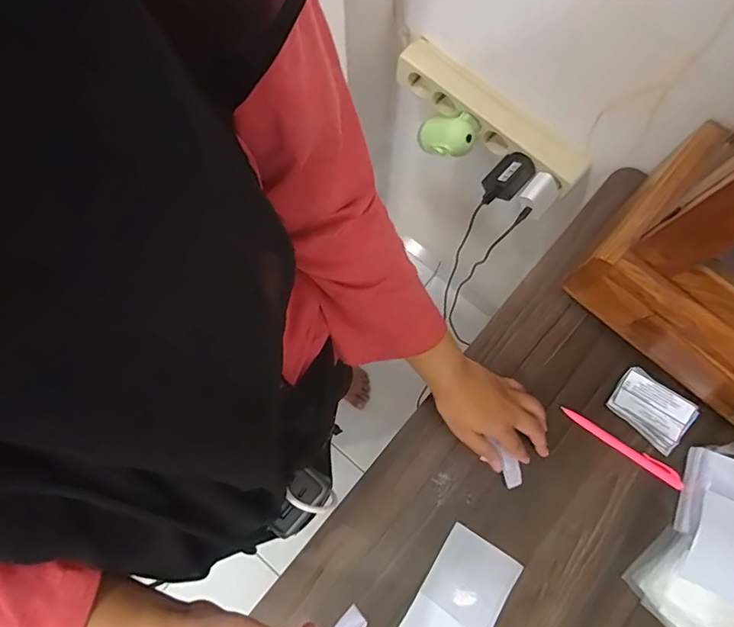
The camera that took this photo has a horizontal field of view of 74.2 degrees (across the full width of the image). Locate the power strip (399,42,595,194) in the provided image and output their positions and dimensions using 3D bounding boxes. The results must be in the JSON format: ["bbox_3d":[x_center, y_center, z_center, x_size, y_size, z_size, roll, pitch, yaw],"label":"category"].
[{"bbox_3d":[0.166,-0.266,0.656,0.283,0.055,0.050,39,79,9],"label":"power strip"}]

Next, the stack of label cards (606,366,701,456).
[{"bbox_3d":[0.293,0.098,0.498,0.077,0.012,0.057,37,78,8],"label":"stack of label cards"}]

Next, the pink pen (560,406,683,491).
[{"bbox_3d":[0.260,0.136,0.496,0.132,0.007,0.015,32,77,7],"label":"pink pen"}]

